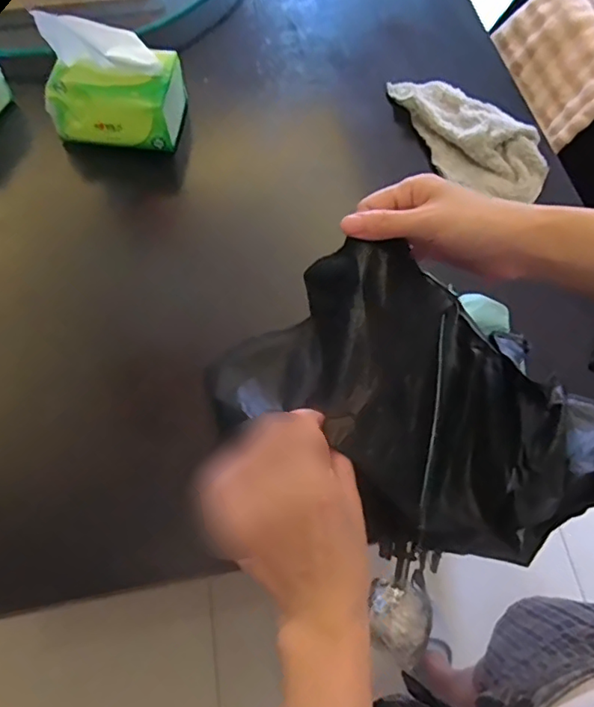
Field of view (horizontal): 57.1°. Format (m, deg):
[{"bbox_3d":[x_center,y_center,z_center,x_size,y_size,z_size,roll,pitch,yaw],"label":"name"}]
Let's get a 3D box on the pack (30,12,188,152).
[{"bbox_3d":[-0.202,-0.300,0.596,0.134,0.107,0.098,7,64,2],"label":"pack"}]

